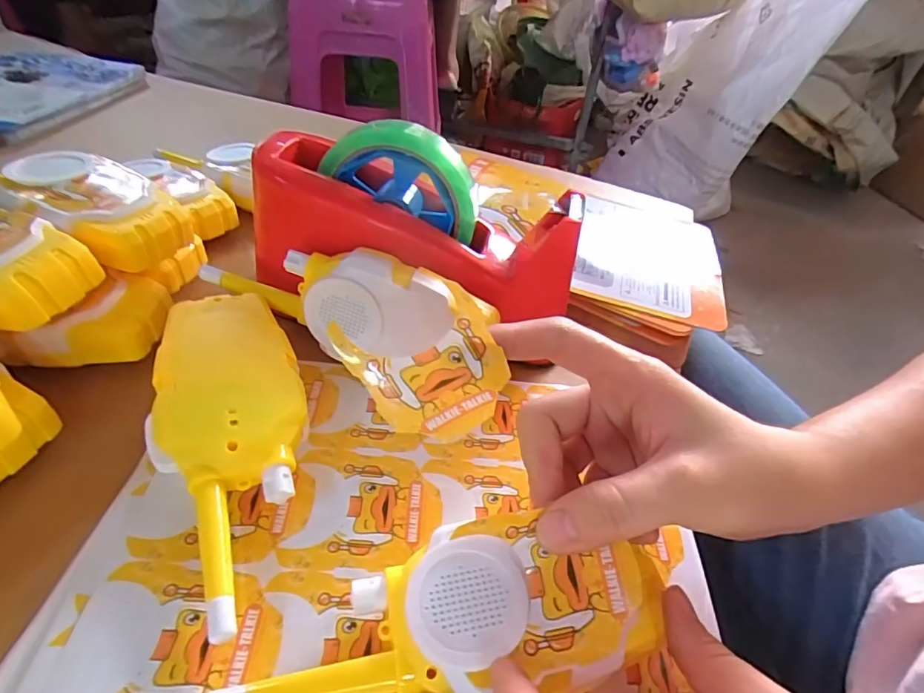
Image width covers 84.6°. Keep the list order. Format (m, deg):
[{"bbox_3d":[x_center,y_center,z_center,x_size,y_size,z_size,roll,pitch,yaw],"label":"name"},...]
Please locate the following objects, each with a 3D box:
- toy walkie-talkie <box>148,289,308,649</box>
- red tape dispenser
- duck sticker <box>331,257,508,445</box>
[{"bbox_3d":[-0.105,0.040,0.237,0.065,0.041,0.162,-14,47,-20],"label":"toy walkie-talkie"},{"bbox_3d":[-0.025,-0.078,0.304,0.188,0.088,0.072,11,44,5],"label":"red tape dispenser"},{"bbox_3d":[-0.014,0.005,0.198,0.053,0.071,0.004,-28,24,10],"label":"duck sticker"}]

